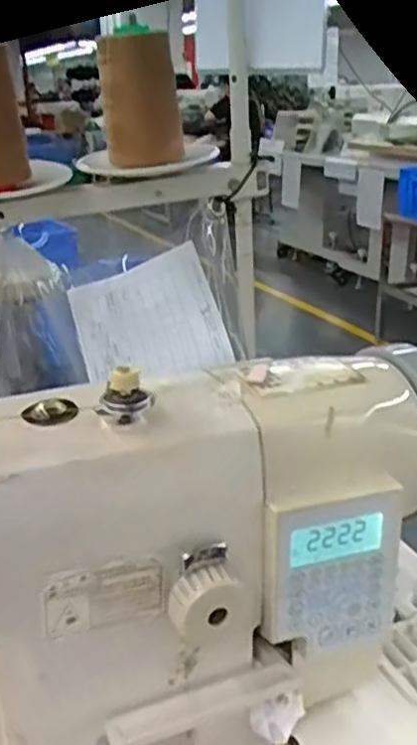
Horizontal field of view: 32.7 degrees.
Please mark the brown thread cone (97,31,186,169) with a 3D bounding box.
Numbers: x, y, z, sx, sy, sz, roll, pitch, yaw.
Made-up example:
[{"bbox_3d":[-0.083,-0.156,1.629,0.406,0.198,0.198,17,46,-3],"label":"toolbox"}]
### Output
[{"bbox_3d":[-0.051,-0.222,0.586,0.071,0.104,0.056,-1,22,-1],"label":"brown thread cone"}]

